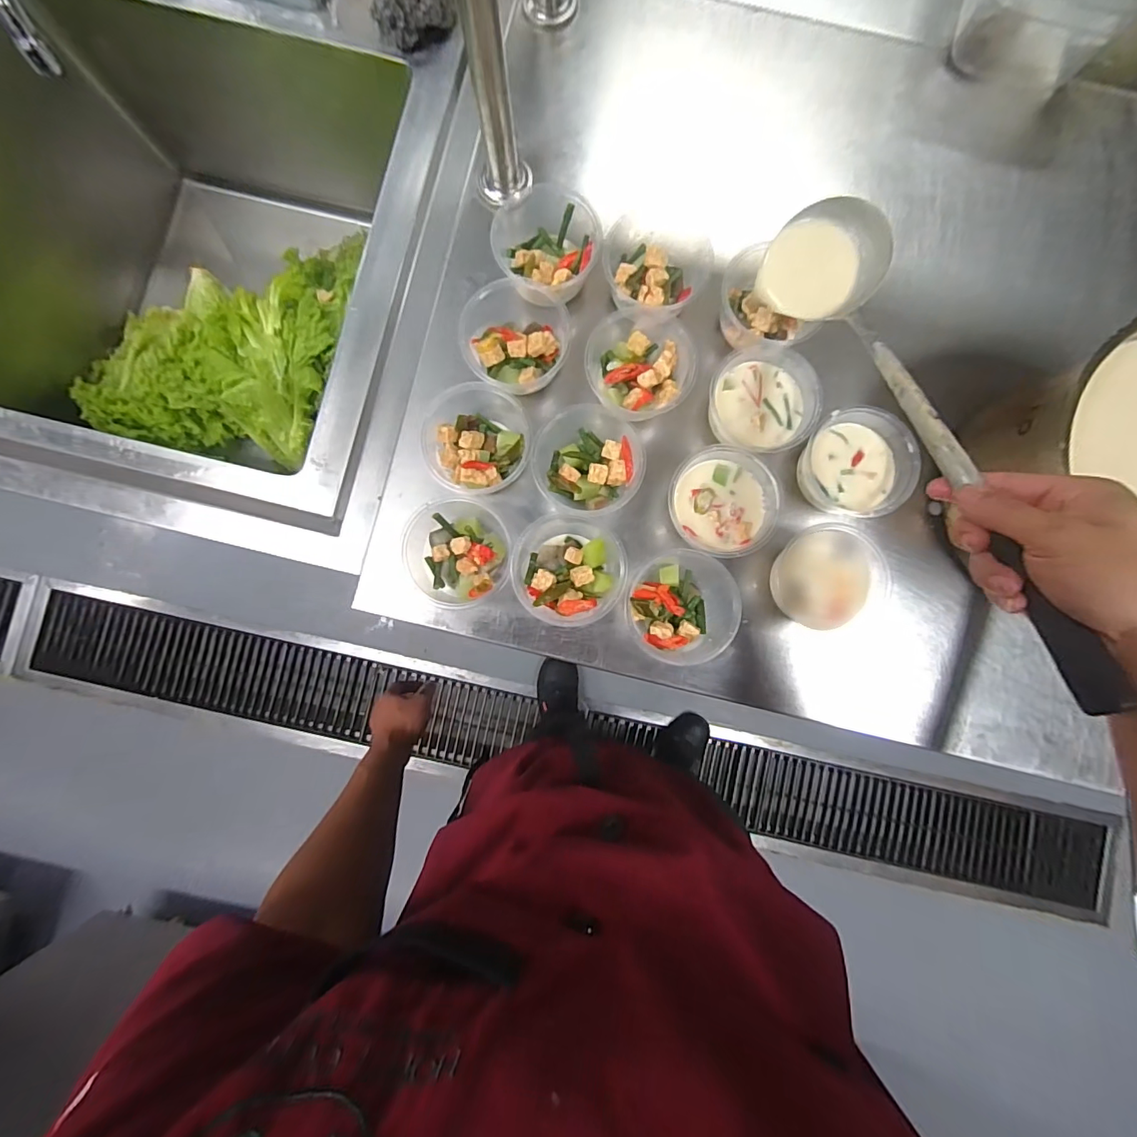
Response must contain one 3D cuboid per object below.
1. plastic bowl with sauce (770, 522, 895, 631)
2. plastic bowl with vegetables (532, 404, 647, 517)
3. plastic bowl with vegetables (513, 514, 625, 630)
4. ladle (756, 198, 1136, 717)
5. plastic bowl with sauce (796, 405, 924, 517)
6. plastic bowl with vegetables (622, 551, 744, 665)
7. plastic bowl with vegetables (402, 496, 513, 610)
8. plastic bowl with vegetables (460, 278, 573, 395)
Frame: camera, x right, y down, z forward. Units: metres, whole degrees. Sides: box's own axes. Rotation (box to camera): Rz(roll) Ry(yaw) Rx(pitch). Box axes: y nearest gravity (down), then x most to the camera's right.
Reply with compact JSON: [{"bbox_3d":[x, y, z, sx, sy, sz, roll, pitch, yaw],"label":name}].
[{"bbox_3d":[0.250,0.010,0.483,0.096,0.052,0.094,0,85,-1],"label":"plastic bowl with sauce"},{"bbox_3d":[0.021,-0.109,0.494,0.103,0.068,0.110,0,85,-1],"label":"plastic bowl with vegetables"},{"bbox_3d":[0.000,-0.001,0.476,0.101,0.062,0.106,0,85,-1],"label":"plastic bowl with vegetables"},{"bbox_3d":[0.236,-0.113,0.352,0.084,0.070,0.419,-5,62,-1],"label":"ladle"},{"bbox_3d":[0.276,-0.101,0.482,0.100,0.069,0.097,0,85,1],"label":"plastic bowl with sauce"},{"bbox_3d":[0.102,0.036,0.472,0.096,0.065,0.102,0,85,-1],"label":"plastic bowl with vegetables"},{"bbox_3d":[-0.105,-0.011,0.480,0.095,0.062,0.104,0,85,-1],"label":"plastic bowl with vegetables"},{"bbox_3d":[-0.053,-0.218,0.492,0.097,0.066,0.089,0,85,-1],"label":"plastic bowl with vegetables"}]

